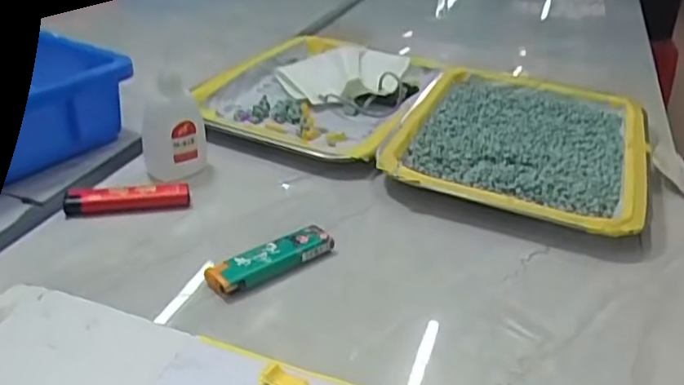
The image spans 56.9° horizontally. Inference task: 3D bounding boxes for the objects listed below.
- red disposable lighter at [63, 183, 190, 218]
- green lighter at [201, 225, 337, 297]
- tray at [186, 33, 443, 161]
[{"bbox_3d":[-0.143,0.003,0.421,0.079,0.012,0.017,-4,30,-15],"label":"red disposable lighter"},{"bbox_3d":[-0.042,0.040,0.375,0.079,0.013,0.024,-17,36,-34],"label":"green lighter"},{"bbox_3d":[-0.021,-0.102,0.596,0.184,0.036,0.252,13,31,15],"label":"tray"}]

